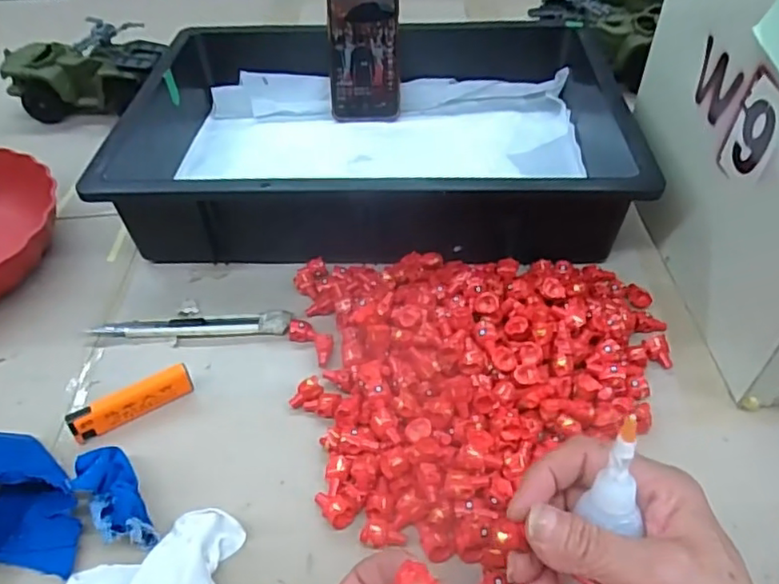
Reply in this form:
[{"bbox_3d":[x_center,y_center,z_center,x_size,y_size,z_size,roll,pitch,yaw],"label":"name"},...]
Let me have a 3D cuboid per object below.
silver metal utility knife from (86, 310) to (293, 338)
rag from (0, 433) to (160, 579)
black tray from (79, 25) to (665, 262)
[{"bbox_3d":[-0.154,0.026,0.475,0.151,0.012,0.021,-2,46,1],"label":"silver metal utility knife"},{"bbox_3d":[-0.223,0.127,0.346,0.144,0.051,0.102,-22,49,-18],"label":"rag"},{"bbox_3d":[-0.012,-0.159,0.595,0.446,0.091,0.311,0,46,2],"label":"black tray"}]

